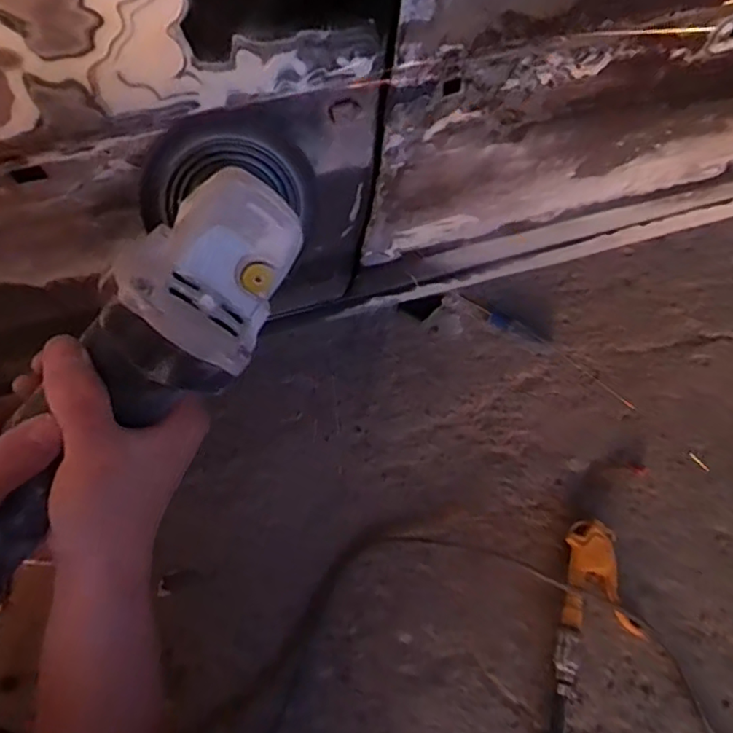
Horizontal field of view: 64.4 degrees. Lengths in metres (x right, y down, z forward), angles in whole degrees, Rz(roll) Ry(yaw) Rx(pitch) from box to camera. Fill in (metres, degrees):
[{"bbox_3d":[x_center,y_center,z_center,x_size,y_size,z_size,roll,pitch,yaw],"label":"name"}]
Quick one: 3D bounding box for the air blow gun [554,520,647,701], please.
[{"bbox_3d":[0.260,0.266,0.640,0.088,0.034,0.187,12,61,8],"label":"air blow gun"}]

